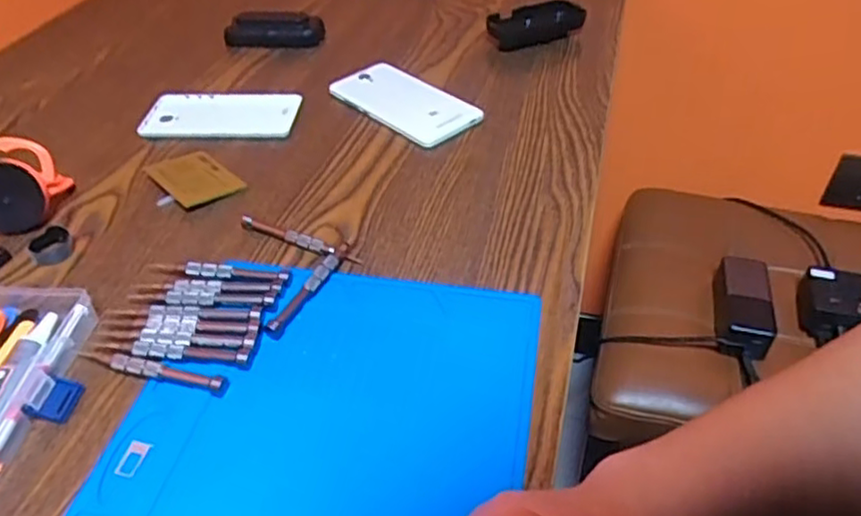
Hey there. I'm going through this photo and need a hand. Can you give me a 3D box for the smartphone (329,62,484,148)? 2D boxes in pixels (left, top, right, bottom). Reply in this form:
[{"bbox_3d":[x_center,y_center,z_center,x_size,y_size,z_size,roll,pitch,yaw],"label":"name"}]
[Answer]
[{"bbox_3d":[-0.026,-0.153,0.645,0.071,0.010,0.155,-34,51,-30],"label":"smartphone"}]

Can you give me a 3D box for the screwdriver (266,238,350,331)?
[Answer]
[{"bbox_3d":[-0.081,0.018,0.458,0.011,0.012,0.093,19,46,22],"label":"screwdriver"}]

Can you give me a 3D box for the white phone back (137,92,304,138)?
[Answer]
[{"bbox_3d":[-0.203,-0.140,0.642,0.145,0.008,0.077,0,42,3],"label":"white phone back"}]

